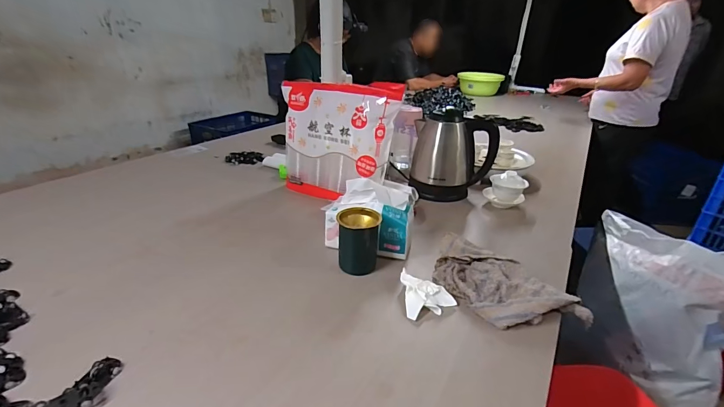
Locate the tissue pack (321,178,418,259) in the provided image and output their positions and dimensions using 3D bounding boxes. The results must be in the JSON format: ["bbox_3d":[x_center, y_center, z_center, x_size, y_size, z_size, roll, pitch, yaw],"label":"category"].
[{"bbox_3d":[0.011,0.023,0.697,0.176,0.135,0.087,8,28,14],"label":"tissue pack"}]

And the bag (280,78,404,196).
[{"bbox_3d":[-0.065,-0.142,0.873,0.310,0.271,0.079,11,29,21],"label":"bag"}]

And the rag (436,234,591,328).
[{"bbox_3d":[0.227,0.134,0.576,0.246,0.044,0.130,18,32,32],"label":"rag"}]

